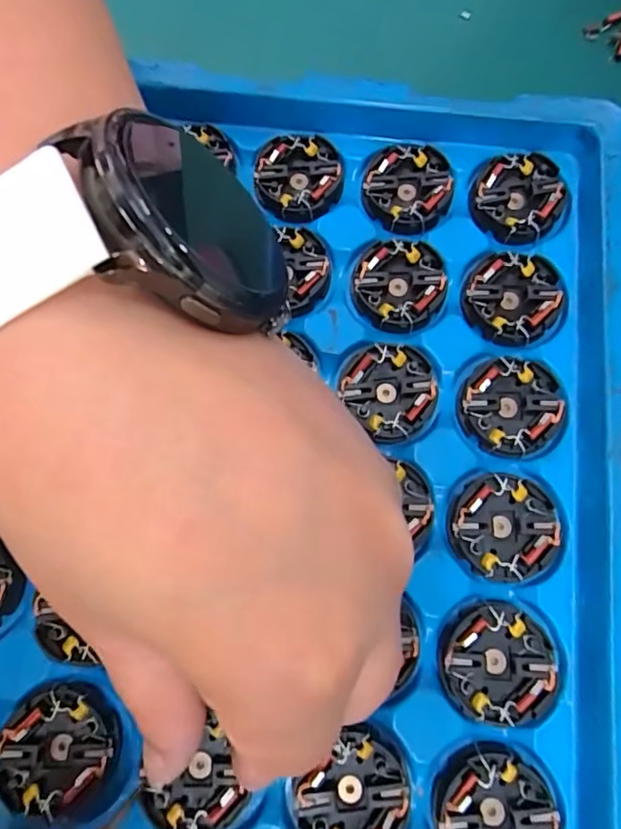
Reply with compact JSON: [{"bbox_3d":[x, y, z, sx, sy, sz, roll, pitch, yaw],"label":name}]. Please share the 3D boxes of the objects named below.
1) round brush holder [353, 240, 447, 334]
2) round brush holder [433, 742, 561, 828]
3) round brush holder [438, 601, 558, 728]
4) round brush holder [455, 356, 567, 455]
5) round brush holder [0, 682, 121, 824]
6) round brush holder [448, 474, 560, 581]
[{"bbox_3d":[0.030,-0.044,0.179,0.030,0.005,0.031,0,75,0],"label":"round brush holder"},{"bbox_3d":[0.050,0.107,0.141,0.030,0.005,0.031,0,75,0],"label":"round brush holder"},{"bbox_3d":[0.053,0.071,0.150,0.030,0.005,0.031,0,75,0],"label":"round brush holder"},{"bbox_3d":[0.065,-0.003,0.169,0.030,0.005,0.029,0,75,0],"label":"round brush holder"},{"bbox_3d":[-0.070,0.093,0.145,0.029,0.008,0.031,0,75,0],"label":"round brush holder"},{"bbox_3d":[0.058,0.034,0.159,0.031,0.006,0.029,0,75,0],"label":"round brush holder"}]

